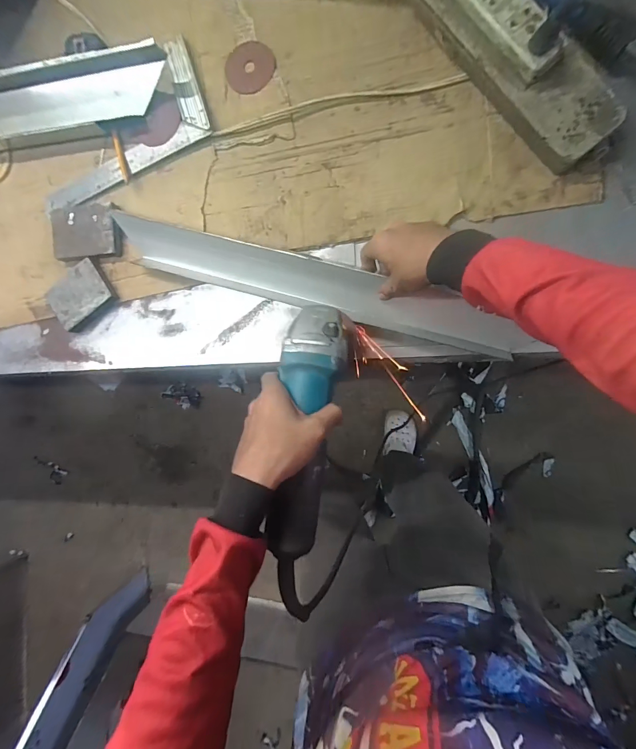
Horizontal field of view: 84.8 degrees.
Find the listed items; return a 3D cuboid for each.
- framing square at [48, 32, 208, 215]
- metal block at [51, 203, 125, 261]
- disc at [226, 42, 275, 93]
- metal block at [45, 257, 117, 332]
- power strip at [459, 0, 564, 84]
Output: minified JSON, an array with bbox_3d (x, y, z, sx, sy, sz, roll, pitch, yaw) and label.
[{"bbox_3d":[-0.301,-0.359,0.520,0.287,0.013,0.142,-22,88,10],"label":"framing square"},{"bbox_3d":[-0.350,-0.216,0.530,0.110,0.020,0.077,-4,92,10],"label":"metal block"},{"bbox_3d":[-0.095,-0.432,0.491,0.070,0.004,0.071,0,90,6],"label":"disc"},{"bbox_3d":[-0.364,-0.120,0.536,0.099,0.023,0.069,-35,86,9],"label":"metal block"},{"bbox_3d":[0.208,-0.394,0.385,0.046,0.025,0.142,-39,86,9],"label":"power strip"}]

